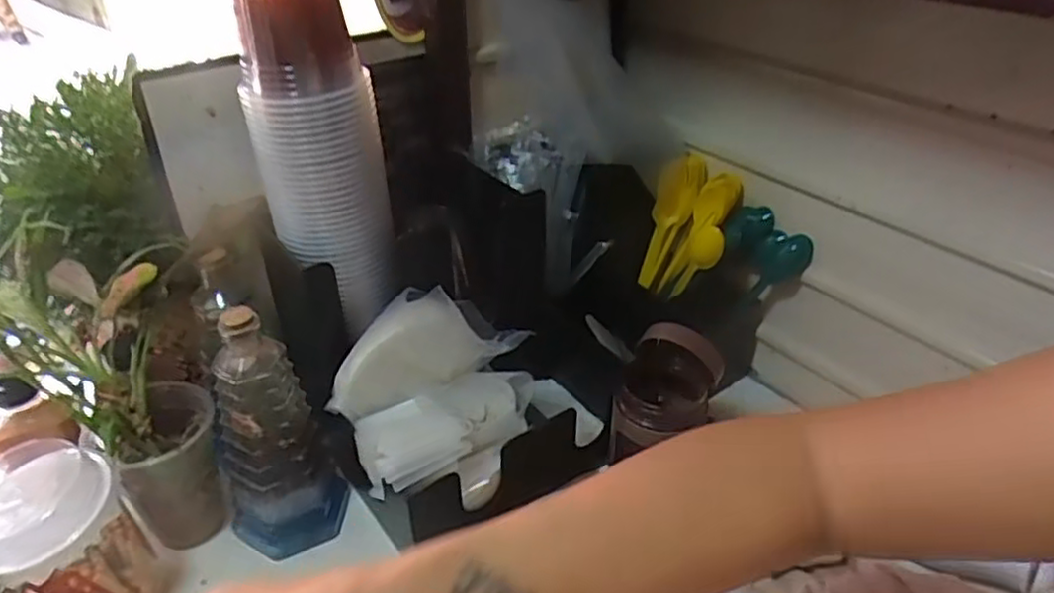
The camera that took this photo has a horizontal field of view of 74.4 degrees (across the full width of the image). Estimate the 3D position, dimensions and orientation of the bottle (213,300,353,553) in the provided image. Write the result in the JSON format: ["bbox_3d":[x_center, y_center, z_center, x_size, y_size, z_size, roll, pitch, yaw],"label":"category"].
[{"bbox_3d":[-0.199,0.116,0.543,0.068,0.216,0.066,29,44,35],"label":"bottle"}]

